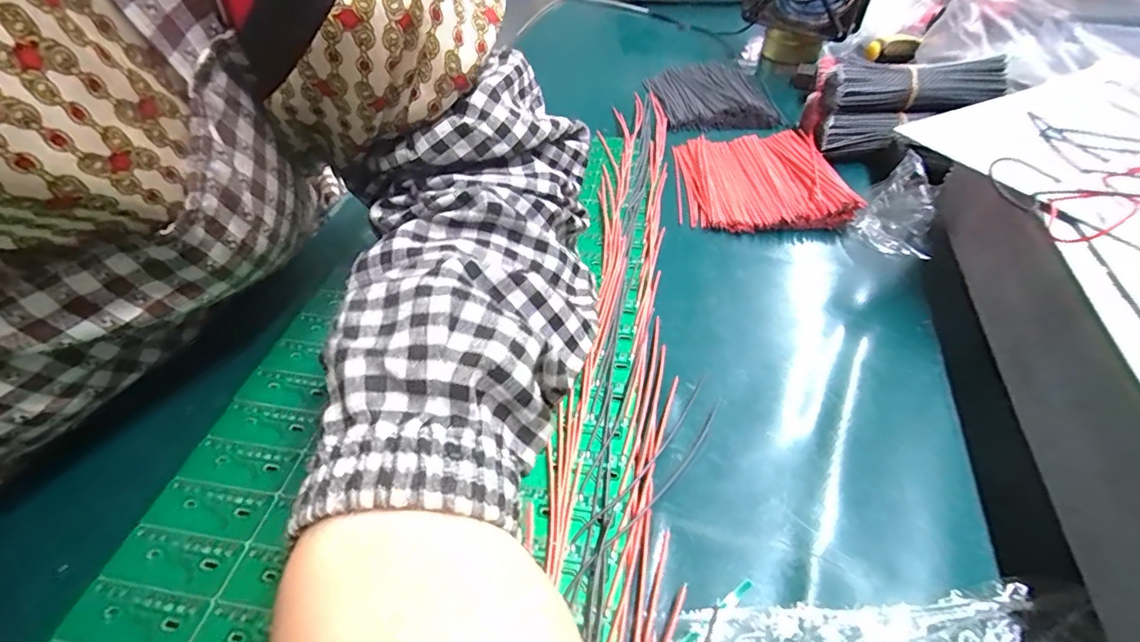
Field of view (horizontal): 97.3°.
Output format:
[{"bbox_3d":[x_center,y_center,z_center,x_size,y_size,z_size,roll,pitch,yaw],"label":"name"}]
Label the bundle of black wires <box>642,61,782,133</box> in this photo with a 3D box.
[{"bbox_3d":[0.140,-0.223,0.487,0.112,0.013,0.138,-7,47,1],"label":"bundle of black wires"}]

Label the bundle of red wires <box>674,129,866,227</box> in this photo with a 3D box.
[{"bbox_3d":[0.140,-0.110,0.378,0.115,0.015,0.122,1,48,8],"label":"bundle of red wires"}]

